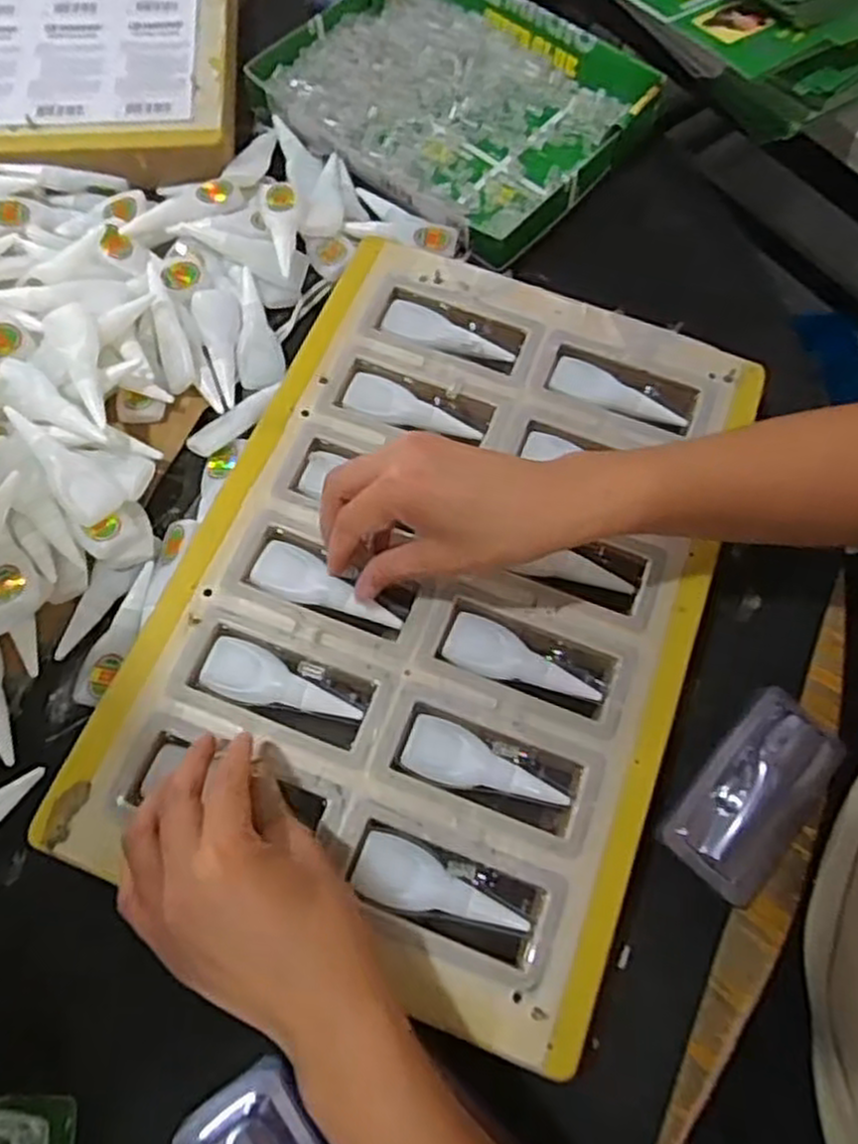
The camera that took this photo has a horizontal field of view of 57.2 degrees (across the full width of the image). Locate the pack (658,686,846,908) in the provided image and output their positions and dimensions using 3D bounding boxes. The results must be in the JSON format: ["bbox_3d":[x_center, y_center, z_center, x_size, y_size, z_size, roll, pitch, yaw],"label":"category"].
[{"bbox_3d":[0.175,0.119,0.419,0.060,0.025,0.105,39,72,14],"label":"pack"}]

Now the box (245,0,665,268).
[{"bbox_3d":[0.019,-0.373,0.616,0.264,0.037,0.215,39,72,14],"label":"box"}]

